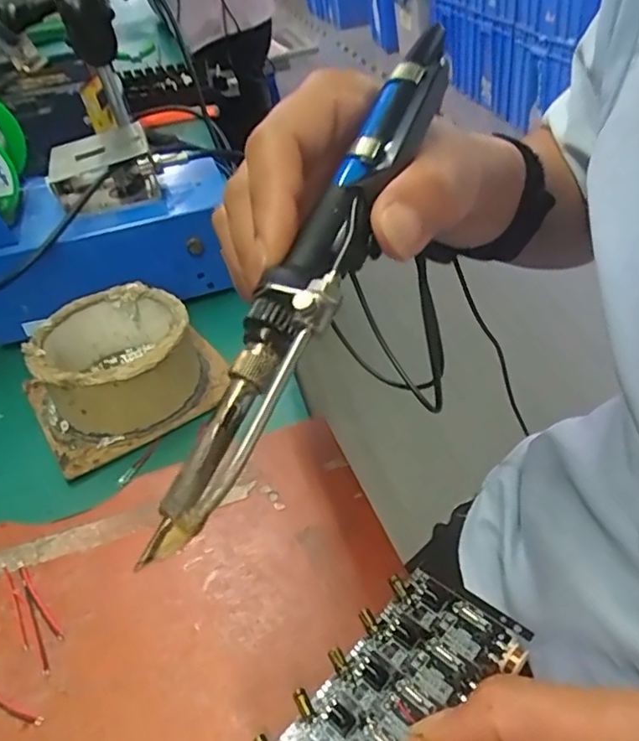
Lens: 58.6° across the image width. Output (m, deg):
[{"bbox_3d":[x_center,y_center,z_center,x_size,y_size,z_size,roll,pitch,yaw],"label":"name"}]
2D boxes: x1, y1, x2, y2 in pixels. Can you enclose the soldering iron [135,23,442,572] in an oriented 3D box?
[{"bbox_3d":[0.001,-0.036,0.172,0.024,0.016,0.192,17,69,24],"label":"soldering iron"}]

